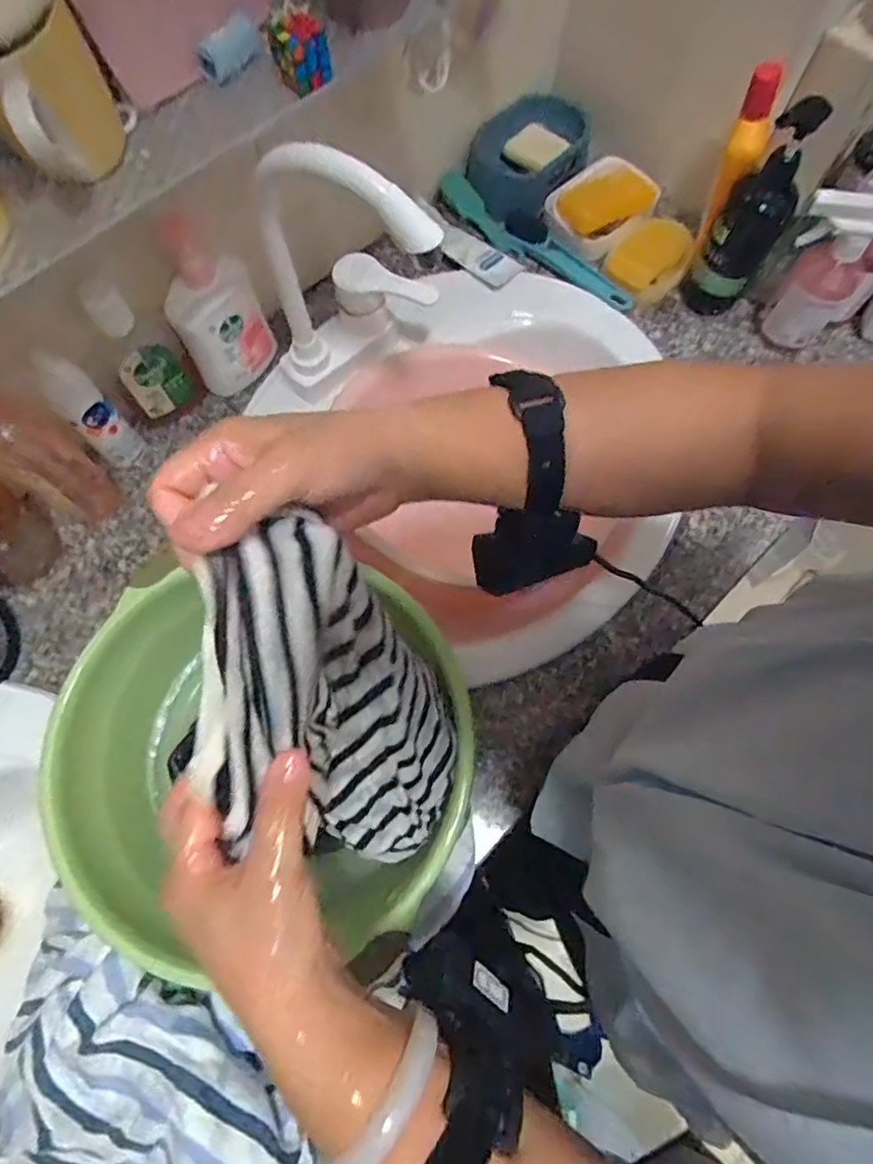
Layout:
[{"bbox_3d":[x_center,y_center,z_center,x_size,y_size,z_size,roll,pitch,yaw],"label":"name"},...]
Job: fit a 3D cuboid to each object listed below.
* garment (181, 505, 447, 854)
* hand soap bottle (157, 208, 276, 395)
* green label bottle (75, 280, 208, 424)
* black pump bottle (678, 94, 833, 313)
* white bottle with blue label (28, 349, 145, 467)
[{"bbox_3d":[-0.052,0.083,0.340,0.121,0.261,0.077,-34,49,-11],"label":"garment"},{"bbox_3d":[-0.217,-0.270,0.590,0.089,0.177,0.039,-37,77,-12],"label":"hand soap bottle"},{"bbox_3d":[-0.289,-0.224,0.600,0.069,0.167,0.033,-27,75,-9],"label":"green label bottle"},{"bbox_3d":[0.327,-0.373,0.621,0.063,0.217,0.058,34,75,9],"label":"black pump bottle"},{"bbox_3d":[-0.341,-0.166,0.592,0.043,0.159,0.037,-43,78,-13],"label":"white bottle with blue label"}]

